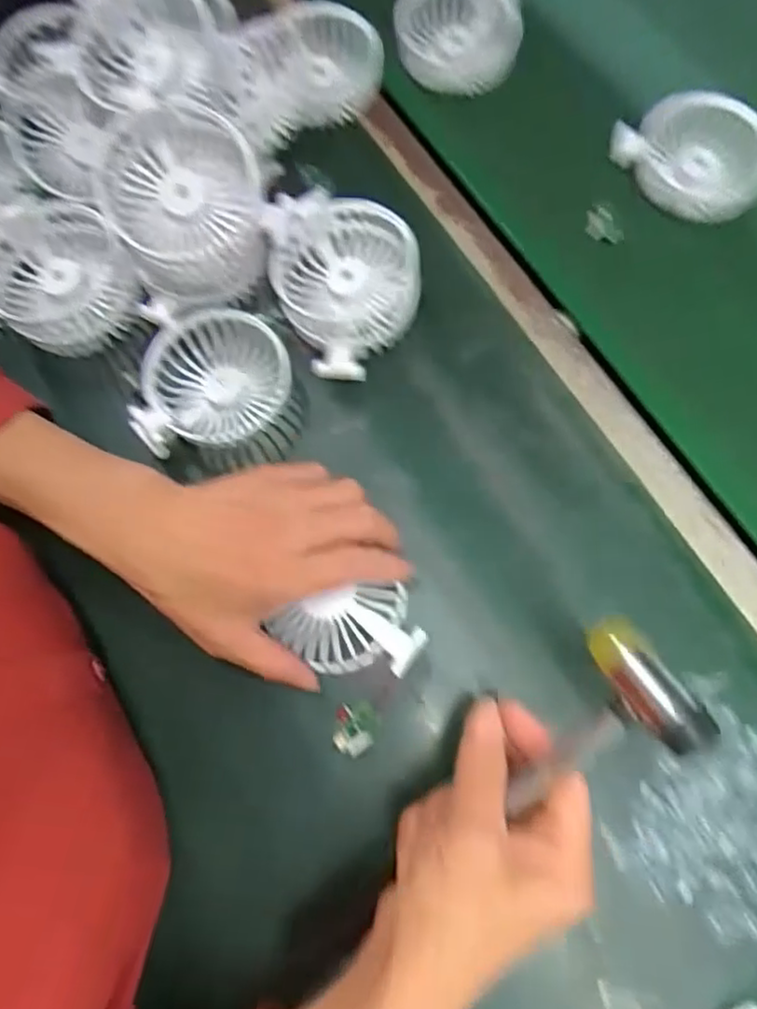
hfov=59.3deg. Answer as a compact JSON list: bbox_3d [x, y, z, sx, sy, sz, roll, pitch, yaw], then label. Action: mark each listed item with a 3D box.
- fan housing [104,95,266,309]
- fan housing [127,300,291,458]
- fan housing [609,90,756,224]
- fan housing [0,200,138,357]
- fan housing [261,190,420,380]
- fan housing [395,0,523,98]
[{"bbox_3d":[-0.120,-0.187,0.422,0.096,0.119,0.054,-16,40,4],"label":"fan housing"},{"bbox_3d":[-0.109,-0.080,0.443,0.093,0.035,0.097,1,74,2],"label":"fan housing"},{"bbox_3d":[0.231,-0.256,0.482,0.108,0.028,0.088,33,77,10],"label":"fan housing"},{"bbox_3d":[-0.216,-0.153,0.452,0.091,0.039,0.097,0,74,1],"label":"fan housing"},{"bbox_3d":[-0.025,-0.151,0.438,0.108,0.045,0.108,0,88,-2],"label":"fan housing"},{"bbox_3d":[0.064,-0.381,0.534,0.096,0.039,0.096,4,74,3],"label":"fan housing"}]

